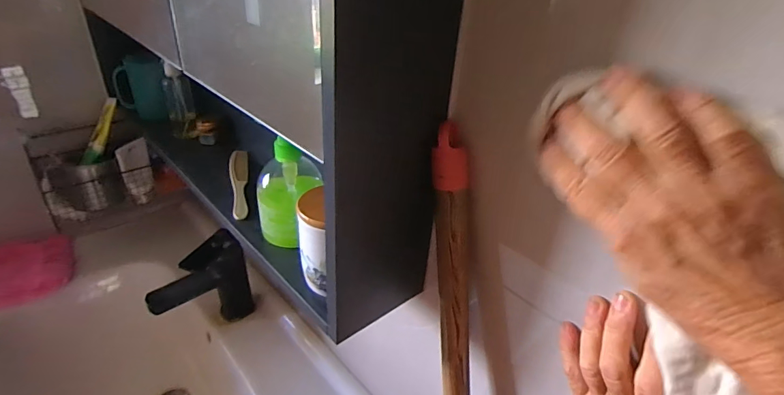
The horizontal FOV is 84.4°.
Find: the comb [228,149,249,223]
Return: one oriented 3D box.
[{"bbox_3d":[-0.209,-0.023,0.591,0.025,0.016,0.173,-6,33,-16],"label":"comb"}]

